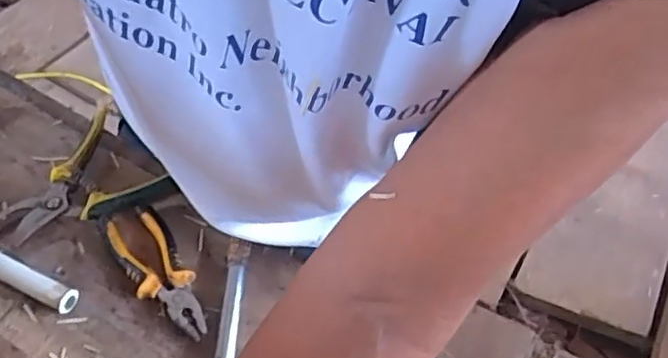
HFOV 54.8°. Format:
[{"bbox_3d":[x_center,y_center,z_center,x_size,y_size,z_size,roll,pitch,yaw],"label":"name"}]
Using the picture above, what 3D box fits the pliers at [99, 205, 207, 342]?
[{"bbox_3d":[-0.174,0.087,0.628,0.056,0.016,0.161,-24,59,-24],"label":"pliers"}]

